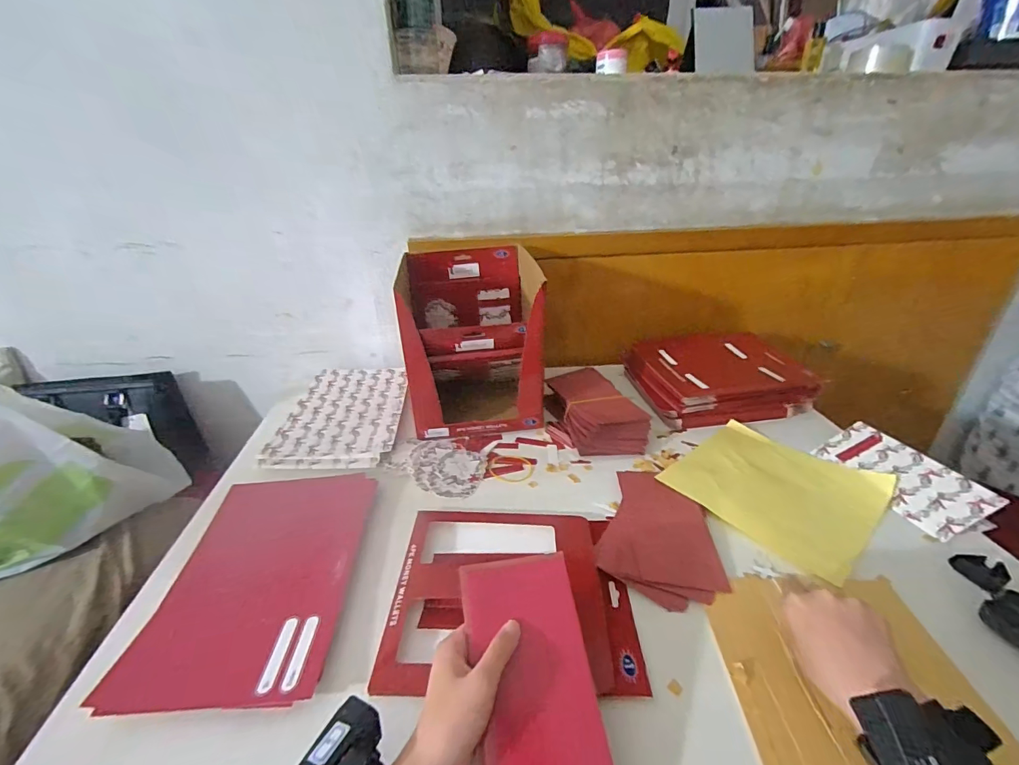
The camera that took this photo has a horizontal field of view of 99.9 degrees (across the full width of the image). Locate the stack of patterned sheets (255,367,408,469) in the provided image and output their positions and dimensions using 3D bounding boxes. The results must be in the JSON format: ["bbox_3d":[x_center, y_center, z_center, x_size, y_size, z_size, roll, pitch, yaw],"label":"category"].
[{"bbox_3d":[-0.271,0.047,0.723,0.180,0.026,0.277,-3,28,-2],"label":"stack of patterned sheets"}]

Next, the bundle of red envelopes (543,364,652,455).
[{"bbox_3d":[0.133,0.038,0.696,0.115,0.048,0.195,-9,28,-13],"label":"bundle of red envelopes"}]

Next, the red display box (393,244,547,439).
[{"bbox_3d":[-0.061,-0.073,0.720,0.207,0.238,0.236,-5,28,-6],"label":"red display box"}]

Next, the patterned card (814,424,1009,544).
[{"bbox_3d":[0.505,0.119,0.557,0.086,0.011,0.175,-33,33,2],"label":"patterned card"}]

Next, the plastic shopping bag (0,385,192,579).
[{"bbox_3d":[-0.696,0.135,0.611,0.160,0.230,0.335,15,32,29],"label":"plastic shopping bag"}]

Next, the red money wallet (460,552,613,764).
[{"bbox_3d":[0.018,0.226,0.323,0.089,0.005,0.176,-6,56,-8],"label":"red money wallet"}]

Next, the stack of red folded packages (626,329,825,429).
[{"bbox_3d":[0.362,-0.007,0.758,0.253,0.064,0.188,-6,28,-9],"label":"stack of red folded packages"}]

